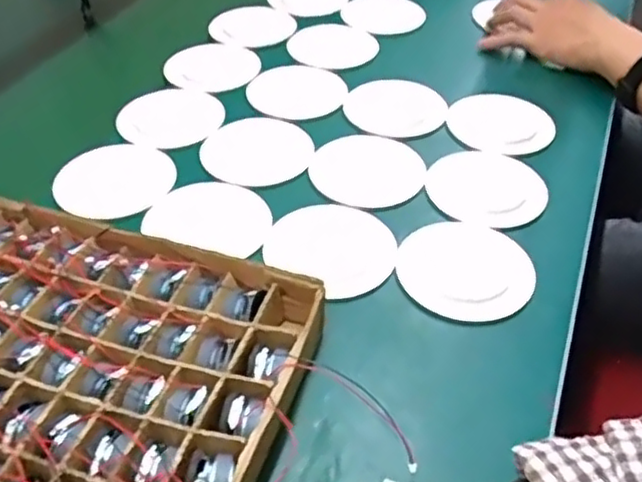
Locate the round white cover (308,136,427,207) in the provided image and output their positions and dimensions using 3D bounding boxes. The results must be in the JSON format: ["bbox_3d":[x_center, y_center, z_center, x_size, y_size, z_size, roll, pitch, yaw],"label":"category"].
[{"bbox_3d":[0.041,-0.065,0.604,0.101,0.004,0.097,1,43,-1],"label":"round white cover"}]

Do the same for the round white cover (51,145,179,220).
[{"bbox_3d":[-0.181,-0.055,0.585,0.095,0.004,0.100,1,43,-1],"label":"round white cover"}]

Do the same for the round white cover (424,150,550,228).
[{"bbox_3d":[0.146,-0.052,0.589,0.101,0.012,0.106,1,43,-1],"label":"round white cover"}]

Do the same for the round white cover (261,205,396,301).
[{"bbox_3d":[0.011,0.002,0.529,0.101,0.004,0.091,28,50,25],"label":"round white cover"}]

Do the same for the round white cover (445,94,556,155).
[{"bbox_3d":[0.176,-0.118,0.656,0.099,0.006,0.090,1,43,-1],"label":"round white cover"}]

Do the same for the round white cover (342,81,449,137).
[{"bbox_3d":[0.076,-0.136,0.675,0.101,0.008,0.086,-9,44,-11],"label":"round white cover"}]

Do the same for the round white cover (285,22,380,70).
[{"bbox_3d":[0.013,-0.228,0.779,0.099,0.015,0.079,-23,49,-23],"label":"round white cover"}]

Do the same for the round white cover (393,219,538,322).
[{"bbox_3d":[0.112,0.017,0.513,0.101,0.007,0.099,1,43,-1],"label":"round white cover"}]

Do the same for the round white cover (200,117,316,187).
[{"bbox_3d":[-0.059,-0.085,0.619,0.100,0.004,0.098,1,43,-1],"label":"round white cover"}]

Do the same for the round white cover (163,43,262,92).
[{"bbox_3d":[-0.115,-0.191,0.725,0.103,0.008,0.092,-26,50,-26],"label":"round white cover"}]

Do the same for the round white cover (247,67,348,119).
[{"bbox_3d":[-0.024,-0.158,0.693,0.096,0.007,0.087,-22,48,-23],"label":"round white cover"}]

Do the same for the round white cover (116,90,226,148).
[{"bbox_3d":[-0.149,-0.123,0.656,0.101,0.004,0.097,1,43,-1],"label":"round white cover"}]

